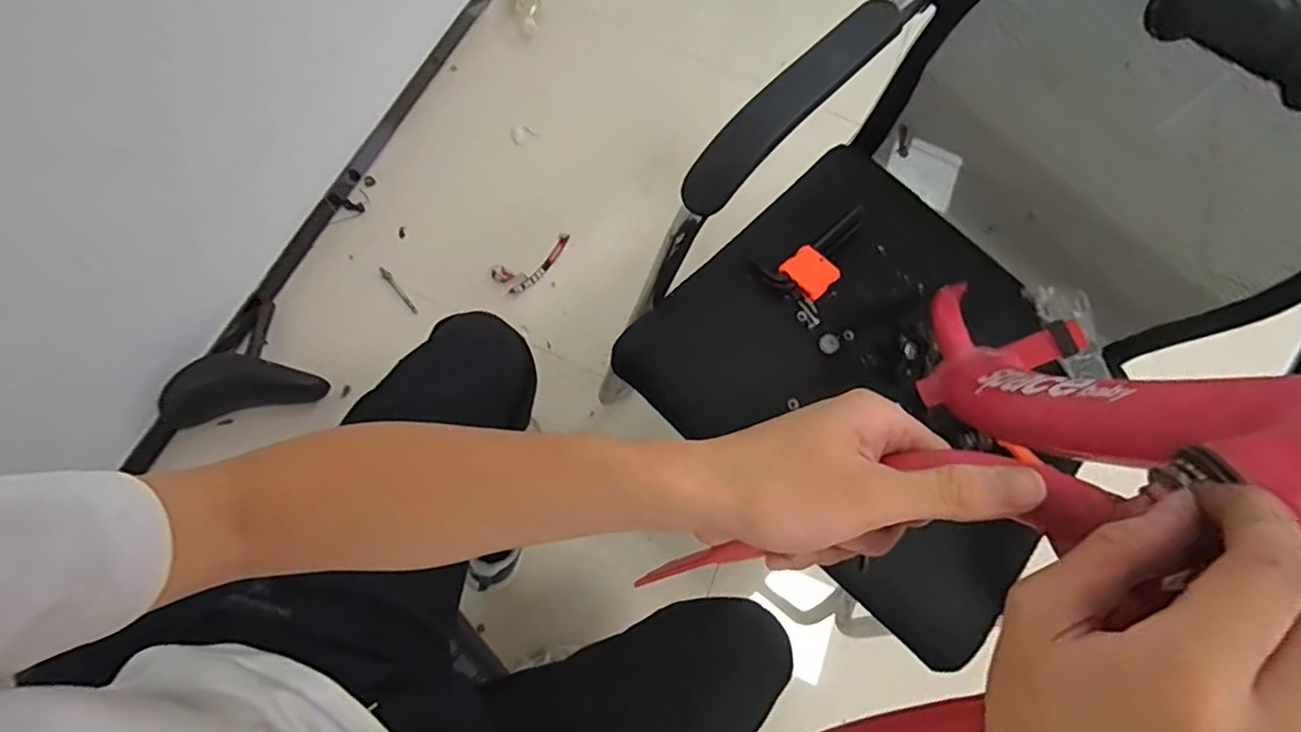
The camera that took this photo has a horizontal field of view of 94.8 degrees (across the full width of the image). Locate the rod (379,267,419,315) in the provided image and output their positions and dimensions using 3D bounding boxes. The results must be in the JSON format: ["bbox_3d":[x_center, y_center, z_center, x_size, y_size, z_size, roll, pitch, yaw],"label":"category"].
[{"bbox_3d":[-0.475,-0.143,1.125,0.014,0.014,0.110,-37,79,-16],"label":"rod"}]

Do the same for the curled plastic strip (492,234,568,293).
[{"bbox_3d":[-0.220,-0.204,1.169,0.172,0.060,0.053,-32,78,-16],"label":"curled plastic strip"}]

